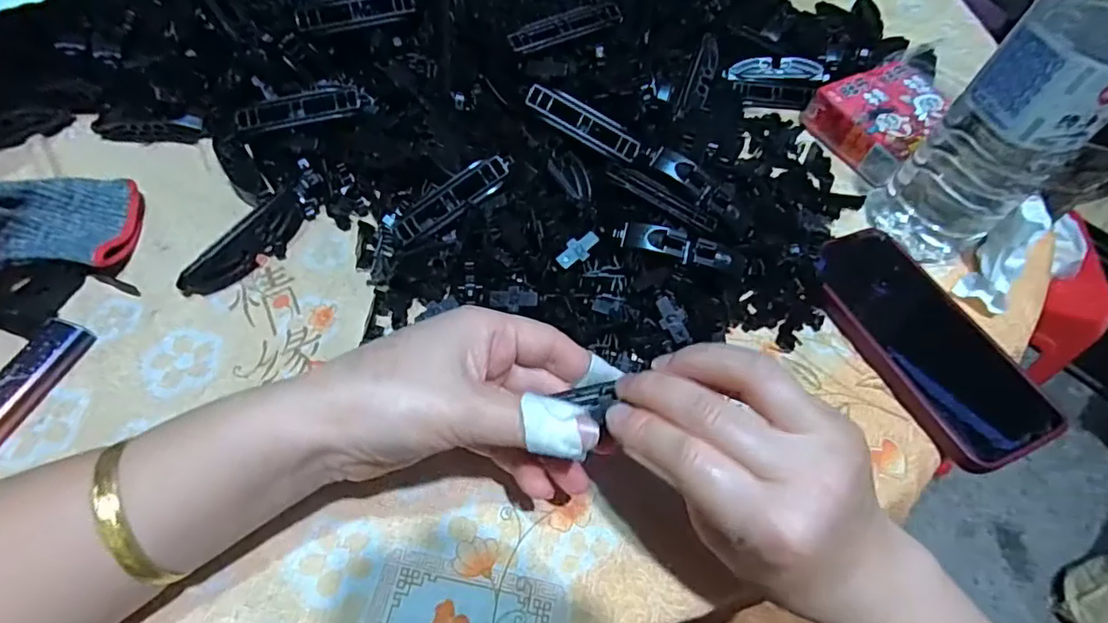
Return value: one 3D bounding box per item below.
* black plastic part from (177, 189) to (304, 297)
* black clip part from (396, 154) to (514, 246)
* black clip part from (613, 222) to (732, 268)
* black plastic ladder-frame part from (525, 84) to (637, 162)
[{"bbox_3d":[-0.178,-0.038,0.336,0.017,0.023,0.080,31,58,15],"label":"black plastic part"},{"bbox_3d":[-0.058,-0.066,0.334,0.078,0.010,0.019,-34,63,0],"label":"black clip part"},{"bbox_3d":[0.067,-0.038,0.323,0.065,0.011,0.016,13,55,4],"label":"black clip part"},{"bbox_3d":[0.018,-0.114,0.348,0.071,0.013,0.015,28,56,-5],"label":"black plastic ladder-frame part"}]

